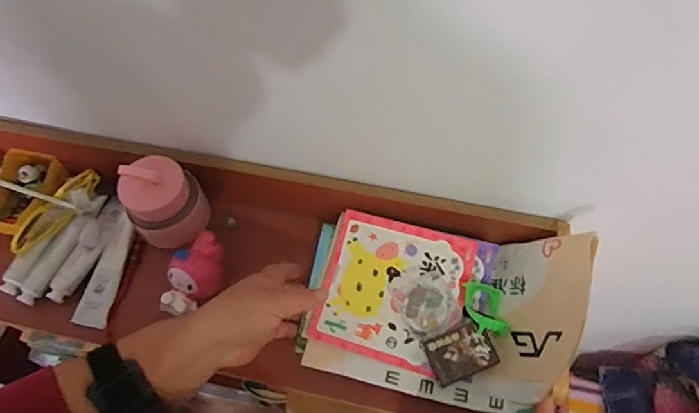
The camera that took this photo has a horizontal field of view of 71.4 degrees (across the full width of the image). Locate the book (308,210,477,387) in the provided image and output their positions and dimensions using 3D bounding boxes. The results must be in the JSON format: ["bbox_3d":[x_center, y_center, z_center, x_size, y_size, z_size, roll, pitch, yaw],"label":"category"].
[{"bbox_3d":[0.041,0.085,0.493,0.141,0.012,0.140,16,74,13],"label":"book"}]

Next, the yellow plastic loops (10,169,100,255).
[{"bbox_3d":[-0.333,0.004,0.552,0.031,0.030,0.118,35,68,18],"label":"yellow plastic loops"}]

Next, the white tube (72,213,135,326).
[{"bbox_3d":[-0.270,0.069,0.542,0.034,0.019,0.124,8,63,5],"label":"white tube"}]

